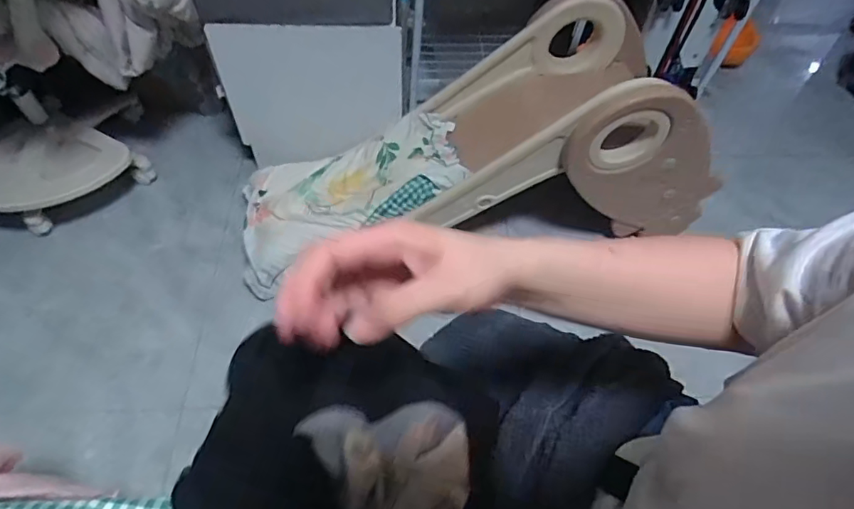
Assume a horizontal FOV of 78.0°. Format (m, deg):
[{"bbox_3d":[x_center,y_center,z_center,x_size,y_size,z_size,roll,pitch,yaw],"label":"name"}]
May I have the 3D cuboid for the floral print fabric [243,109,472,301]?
[{"bbox_3d":[-0.201,-0.153,1.378,0.605,0.130,0.347,-19,53,3],"label":"floral print fabric"}]

